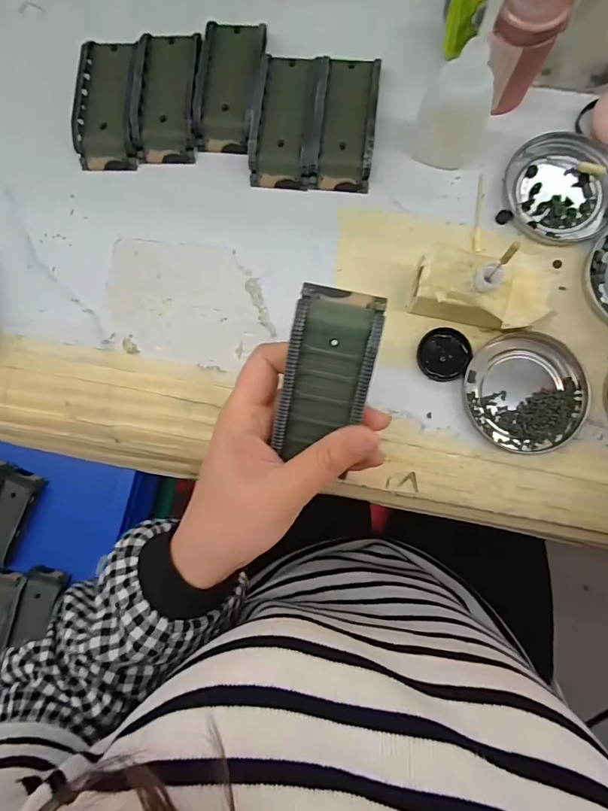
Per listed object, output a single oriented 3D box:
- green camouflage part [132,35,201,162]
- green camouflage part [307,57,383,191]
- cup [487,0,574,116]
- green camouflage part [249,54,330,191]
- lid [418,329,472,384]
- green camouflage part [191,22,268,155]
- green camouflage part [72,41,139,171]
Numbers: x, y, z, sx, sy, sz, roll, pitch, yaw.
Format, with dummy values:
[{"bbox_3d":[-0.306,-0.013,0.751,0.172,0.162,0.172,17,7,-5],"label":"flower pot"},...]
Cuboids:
[{"bbox_3d":[-0.101,-0.229,0.315,0.045,0.016,0.094,4,85,4],"label":"green camouflage part"},{"bbox_3d":[0.029,-0.204,0.306,0.044,0.016,0.095,6,85,4],"label":"green camouflage part"},{"bbox_3d":[0.139,-0.235,0.280,0.039,0.068,0.041,0,84,4],"label":"cup"},{"bbox_3d":[-0.010,-0.207,0.309,0.049,0.016,0.095,6,85,4],"label":"green camouflage part"},{"bbox_3d":[0.095,-0.035,0.291,0.034,0.007,0.035,0,84,4],"label":"lid"},{"bbox_3d":[-0.054,-0.235,0.314,0.044,0.015,0.095,7,85,4],"label":"green camouflage part"},{"bbox_3d":[-0.144,-0.226,0.317,0.043,0.015,0.096,1,84,4],"label":"green camouflage part"}]

